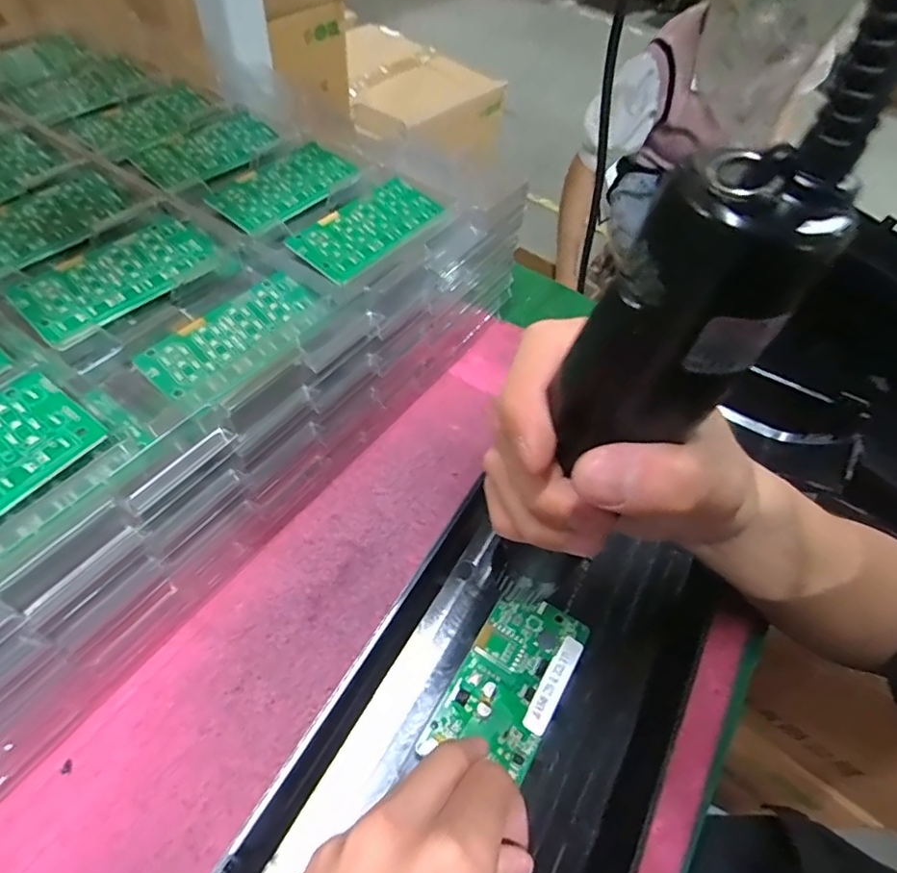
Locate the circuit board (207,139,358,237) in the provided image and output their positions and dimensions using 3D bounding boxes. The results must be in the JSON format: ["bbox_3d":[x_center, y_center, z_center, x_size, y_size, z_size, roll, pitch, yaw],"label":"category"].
[{"bbox_3d":[-0.103,-0.161,0.360,0.050,0.008,0.095,32,57,16],"label":"circuit board"}]

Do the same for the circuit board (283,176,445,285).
[{"bbox_3d":[-0.048,-0.128,0.337,0.045,0.006,0.094,35,58,18],"label":"circuit board"}]

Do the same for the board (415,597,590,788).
[{"bbox_3d":[0.030,0.118,0.270,0.048,0.007,0.090,28,56,17],"label":"board"}]

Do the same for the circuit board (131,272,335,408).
[{"bbox_3d":[-0.109,-0.052,0.293,0.043,0.011,0.092,36,59,19],"label":"circuit board"}]

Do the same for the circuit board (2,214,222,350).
[{"bbox_3d":[-0.174,-0.086,0.299,0.046,0.010,0.098,37,59,19],"label":"circuit board"}]

